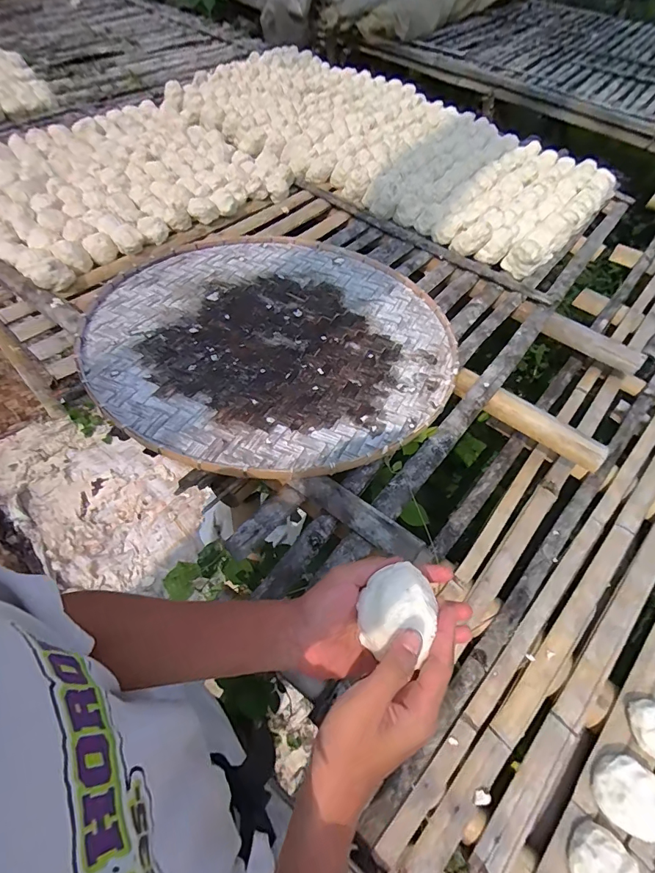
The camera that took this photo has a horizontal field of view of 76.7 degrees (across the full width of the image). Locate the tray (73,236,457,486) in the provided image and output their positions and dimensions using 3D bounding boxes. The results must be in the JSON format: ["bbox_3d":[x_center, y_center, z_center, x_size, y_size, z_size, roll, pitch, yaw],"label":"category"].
[{"bbox_3d":[-0.095,-0.218,0.848,0.696,0.023,0.704,4,50,-5],"label":"tray"}]

